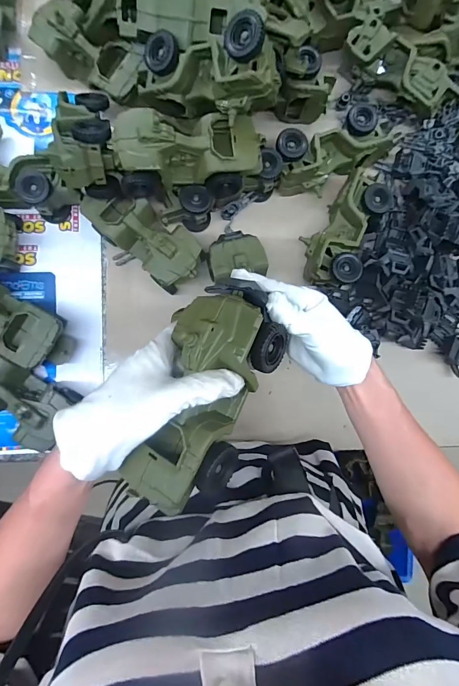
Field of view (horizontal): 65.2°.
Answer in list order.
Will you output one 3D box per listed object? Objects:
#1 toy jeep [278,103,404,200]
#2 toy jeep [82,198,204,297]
[{"bbox_3d":[0.154,-0.284,0.548,0.176,0.071,0.087,-23,89,-4],"label":"toy jeep"},{"bbox_3d":[-0.123,-0.152,0.525,0.176,0.079,0.091,38,86,-1],"label":"toy jeep"}]

